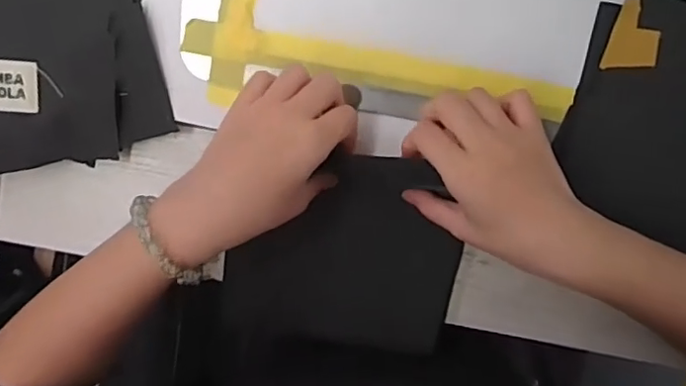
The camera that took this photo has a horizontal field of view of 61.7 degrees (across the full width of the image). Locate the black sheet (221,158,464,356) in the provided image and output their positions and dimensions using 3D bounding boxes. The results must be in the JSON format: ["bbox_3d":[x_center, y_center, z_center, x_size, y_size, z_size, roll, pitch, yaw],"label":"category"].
[{"bbox_3d":[0.001,0.043,0.425,0.166,0.020,0.137,8,93,2],"label":"black sheet"}]

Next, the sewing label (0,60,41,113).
[{"bbox_3d":[-0.235,-0.074,0.397,0.048,0.004,0.034,3,99,-3],"label":"sewing label"}]

